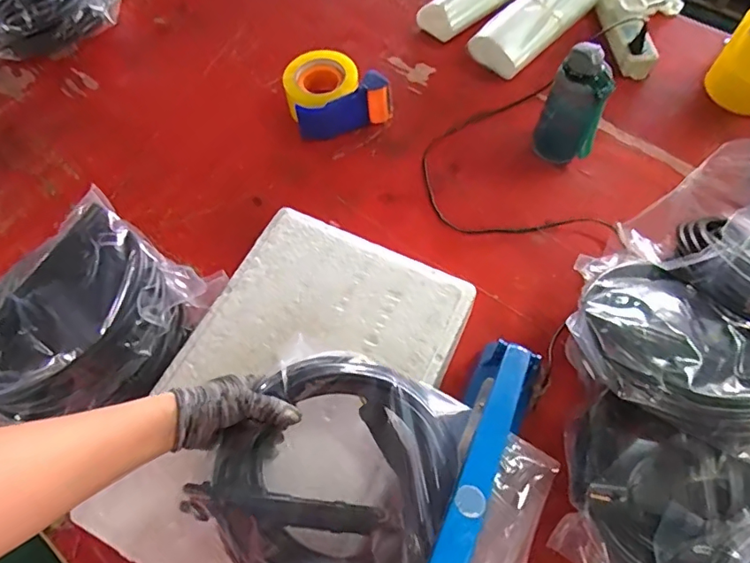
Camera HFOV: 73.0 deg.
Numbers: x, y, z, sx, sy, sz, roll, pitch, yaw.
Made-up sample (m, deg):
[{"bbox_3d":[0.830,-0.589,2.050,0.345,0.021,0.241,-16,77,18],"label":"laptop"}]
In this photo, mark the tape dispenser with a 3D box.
[{"bbox_3d":[-0.063,-0.299,0.801,0.154,0.075,0.120,-18,64,-7],"label":"tape dispenser"}]

